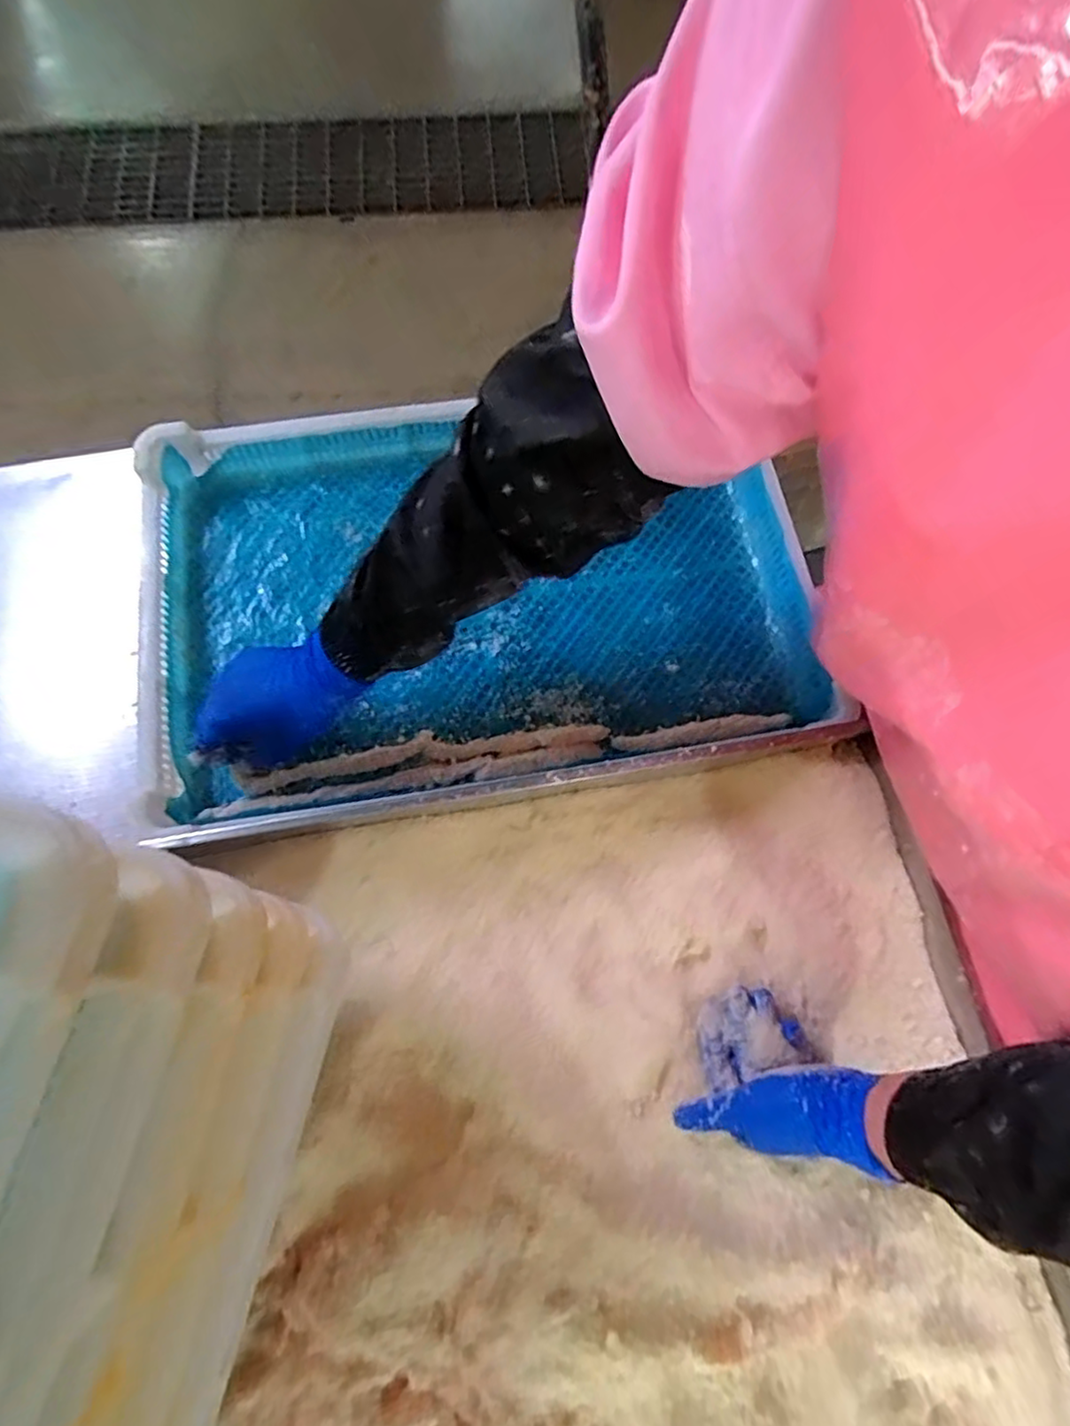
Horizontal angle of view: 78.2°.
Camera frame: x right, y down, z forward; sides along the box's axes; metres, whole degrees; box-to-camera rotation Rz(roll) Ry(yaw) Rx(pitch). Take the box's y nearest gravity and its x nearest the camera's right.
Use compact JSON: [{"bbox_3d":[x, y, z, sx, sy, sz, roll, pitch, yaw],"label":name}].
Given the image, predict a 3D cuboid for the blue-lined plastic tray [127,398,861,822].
[{"bbox_3d":[-0.046,-0.115,0.589,0.573,0.068,0.357,-8,70,-4],"label":"blue-lined plastic tray"}]

